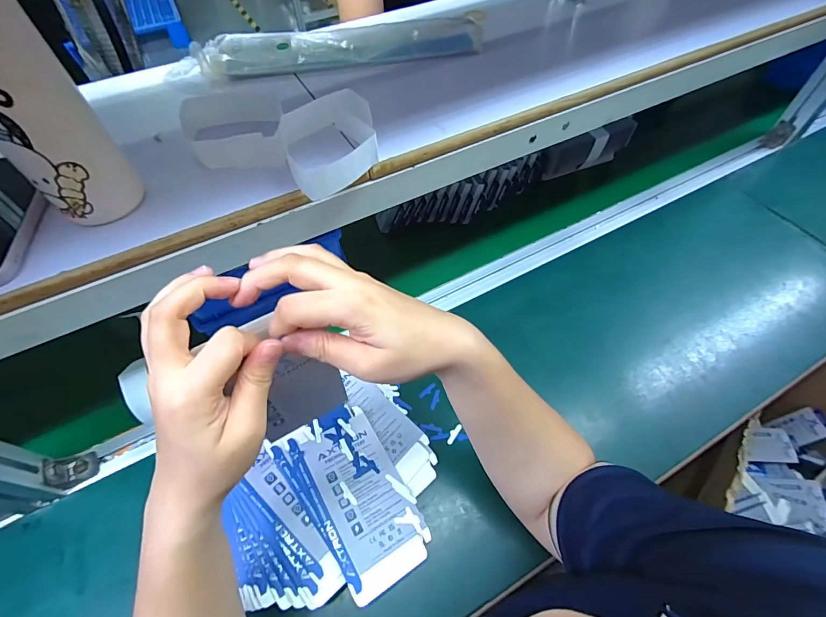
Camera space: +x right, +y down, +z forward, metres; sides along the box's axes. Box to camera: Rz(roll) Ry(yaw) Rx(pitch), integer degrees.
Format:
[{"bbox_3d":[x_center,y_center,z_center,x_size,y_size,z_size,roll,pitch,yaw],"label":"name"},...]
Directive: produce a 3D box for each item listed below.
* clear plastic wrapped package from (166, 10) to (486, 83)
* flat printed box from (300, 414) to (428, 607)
[{"bbox_3d":[-0.098,-0.317,0.483,0.366,0.025,0.069,-9,56,-5],"label":"clear plastic wrapped package"},{"bbox_3d":[-0.050,0.194,0.404,0.085,0.004,0.151,-22,63,-27],"label":"flat printed box"}]

